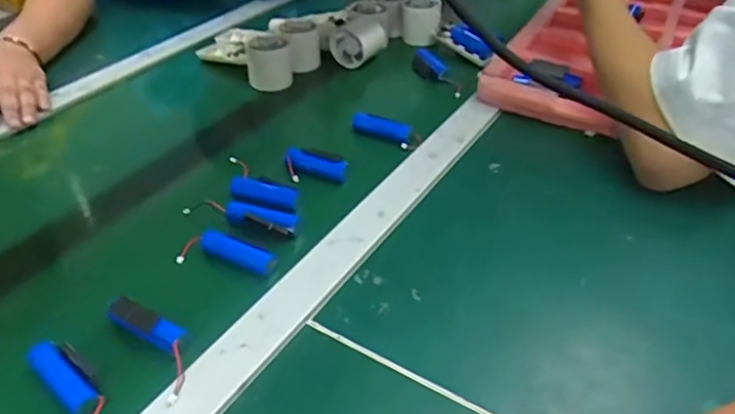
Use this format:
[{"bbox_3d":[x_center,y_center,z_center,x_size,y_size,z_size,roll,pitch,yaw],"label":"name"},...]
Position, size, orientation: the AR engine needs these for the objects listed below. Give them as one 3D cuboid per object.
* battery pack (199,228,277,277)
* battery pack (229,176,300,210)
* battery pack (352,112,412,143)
[{"bbox_3d":[-0.106,0.035,0.470,0.068,0.014,0.018,17,41,20],"label":"battery pack"},{"bbox_3d":[-0.093,-0.013,0.532,0.069,0.019,0.020,15,40,18],"label":"battery pack"},{"bbox_3d":[0.015,-0.085,0.617,0.065,0.014,0.023,17,41,20],"label":"battery pack"}]

